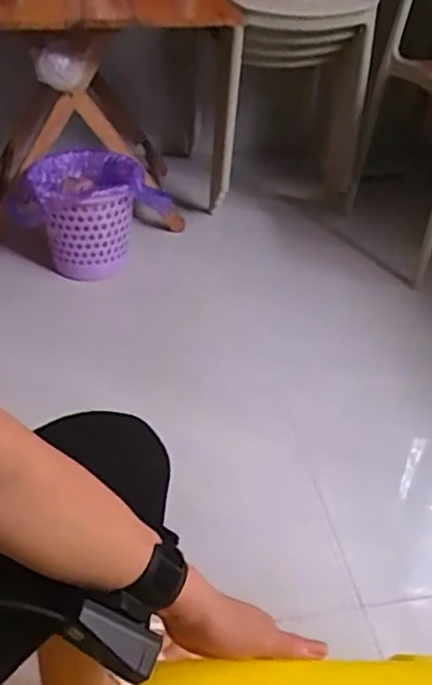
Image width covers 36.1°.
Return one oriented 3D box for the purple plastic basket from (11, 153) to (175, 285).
[{"bbox_3d":[-0.277,-0.252,1.439,0.230,0.243,0.206,-30,51,-35],"label":"purple plastic basket"}]

